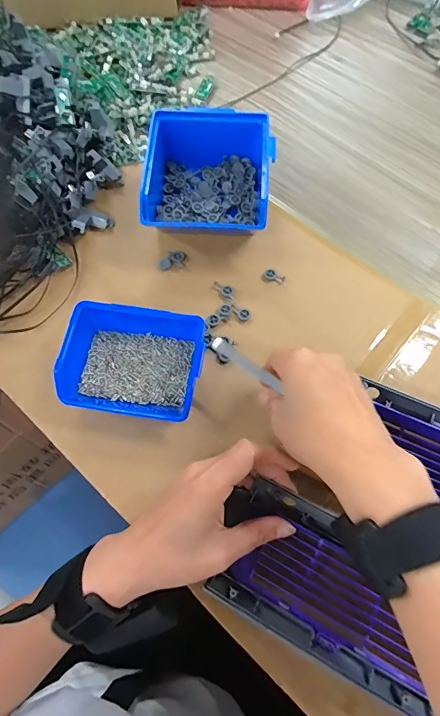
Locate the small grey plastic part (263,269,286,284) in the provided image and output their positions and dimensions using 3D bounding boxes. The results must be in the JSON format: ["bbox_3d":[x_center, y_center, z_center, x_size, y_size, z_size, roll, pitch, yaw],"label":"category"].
[{"bbox_3d":[0.052,-0.079,0.396,0.021,0.004,0.012,24,69,10],"label":"small grey plastic part"}]

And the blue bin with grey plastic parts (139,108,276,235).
[{"bbox_3d":[-0.009,-0.175,0.411,0.120,0.066,0.131,2,66,1],"label":"blue bin with grey plastic parts"}]

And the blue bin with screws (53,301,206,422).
[{"bbox_3d":[-0.070,0.007,0.343,0.109,0.051,0.081,8,66,4],"label":"blue bin with screws"}]

